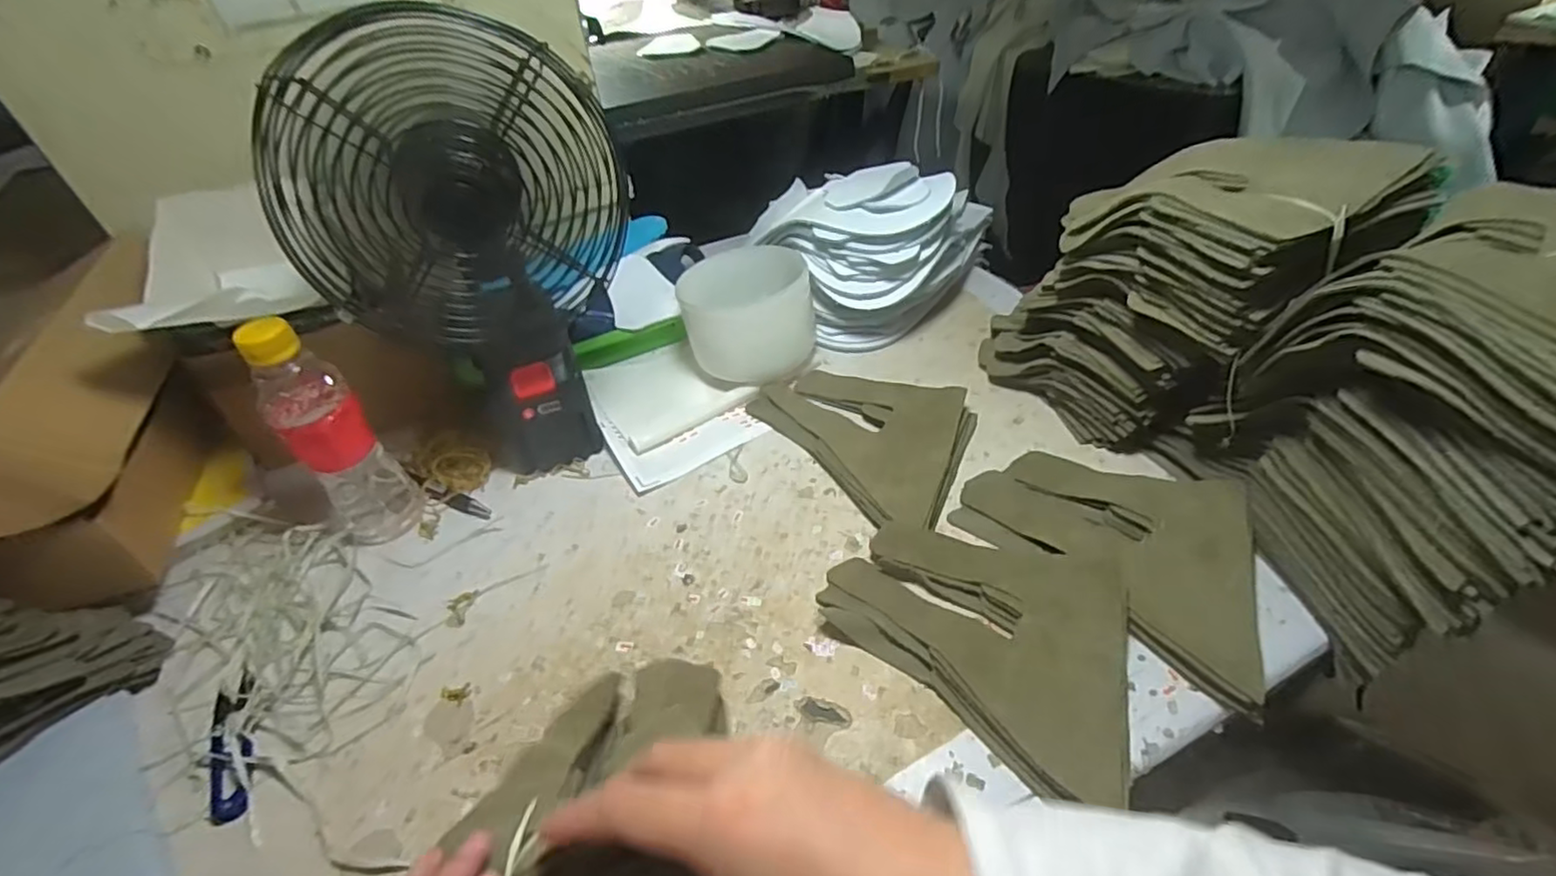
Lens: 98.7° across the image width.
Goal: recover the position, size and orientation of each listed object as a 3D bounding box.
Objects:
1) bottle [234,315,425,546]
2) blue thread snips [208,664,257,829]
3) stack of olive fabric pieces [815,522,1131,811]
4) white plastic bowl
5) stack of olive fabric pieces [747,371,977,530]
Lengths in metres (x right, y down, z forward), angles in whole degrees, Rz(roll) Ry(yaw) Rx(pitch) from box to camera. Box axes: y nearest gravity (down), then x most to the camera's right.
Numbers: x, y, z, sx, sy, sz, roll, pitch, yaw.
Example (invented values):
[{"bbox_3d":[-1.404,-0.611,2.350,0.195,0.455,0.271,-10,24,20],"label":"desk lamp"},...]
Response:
[{"bbox_3d":[-0.328,0.000,0.489,0.053,0.188,0.057,31,54,33],"label":"bottle"},{"bbox_3d":[-0.341,0.191,0.418,0.027,0.005,0.101,-27,47,-21],"label":"blue thread snips"},{"bbox_3d":[0.118,0.127,0.420,0.185,0.026,0.150,10,45,16],"label":"stack of olive fabric pieces"},{"bbox_3d":[-0.028,-0.117,0.641,0.122,0.077,0.107,-3,43,4],"label":"white plastic bowl"},{"bbox_3d":[0.061,-0.005,0.567,0.191,0.024,0.146,19,48,25],"label":"stack of olive fabric pieces"}]

